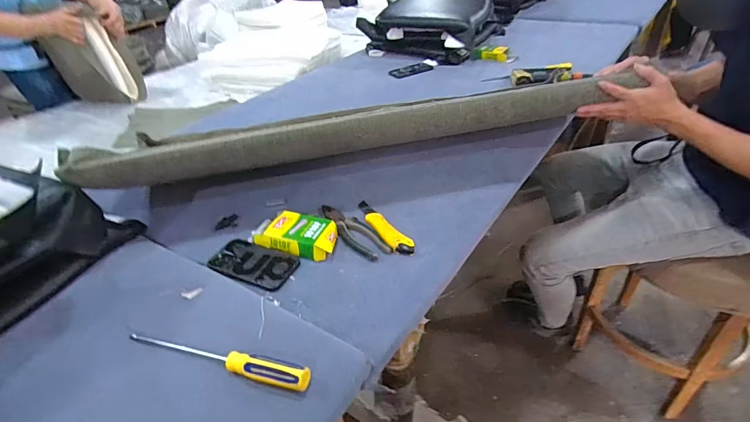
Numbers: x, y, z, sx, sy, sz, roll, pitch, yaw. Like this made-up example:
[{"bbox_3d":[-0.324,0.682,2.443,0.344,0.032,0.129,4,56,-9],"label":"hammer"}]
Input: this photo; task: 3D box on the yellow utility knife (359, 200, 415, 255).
[{"bbox_3d":[0.011,0.026,0.766,0.037,0.014,0.188,-23,40,-22],"label":"yellow utility knife"}]

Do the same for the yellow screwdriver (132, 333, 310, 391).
[{"bbox_3d":[-0.211,0.189,0.518,0.271,0.028,0.028,7,38,17],"label":"yellow screwdriver"}]

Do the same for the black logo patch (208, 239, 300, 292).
[{"bbox_3d":[-0.218,0.093,0.708,0.158,0.010,0.086,14,41,25],"label":"black logo patch"}]

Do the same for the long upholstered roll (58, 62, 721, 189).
[{"bbox_3d":[-0.059,-0.157,0.791,0.976,0.088,0.090,-11,37,-6],"label":"long upholstered roll"}]

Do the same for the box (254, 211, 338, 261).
[{"bbox_3d":[-0.139,0.042,0.745,0.148,0.028,0.086,12,40,23],"label":"box"}]

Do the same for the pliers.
[{"bbox_3d":[-0.049,0.033,0.761,0.060,0.021,0.195,-26,41,-25],"label":"pliers"}]

